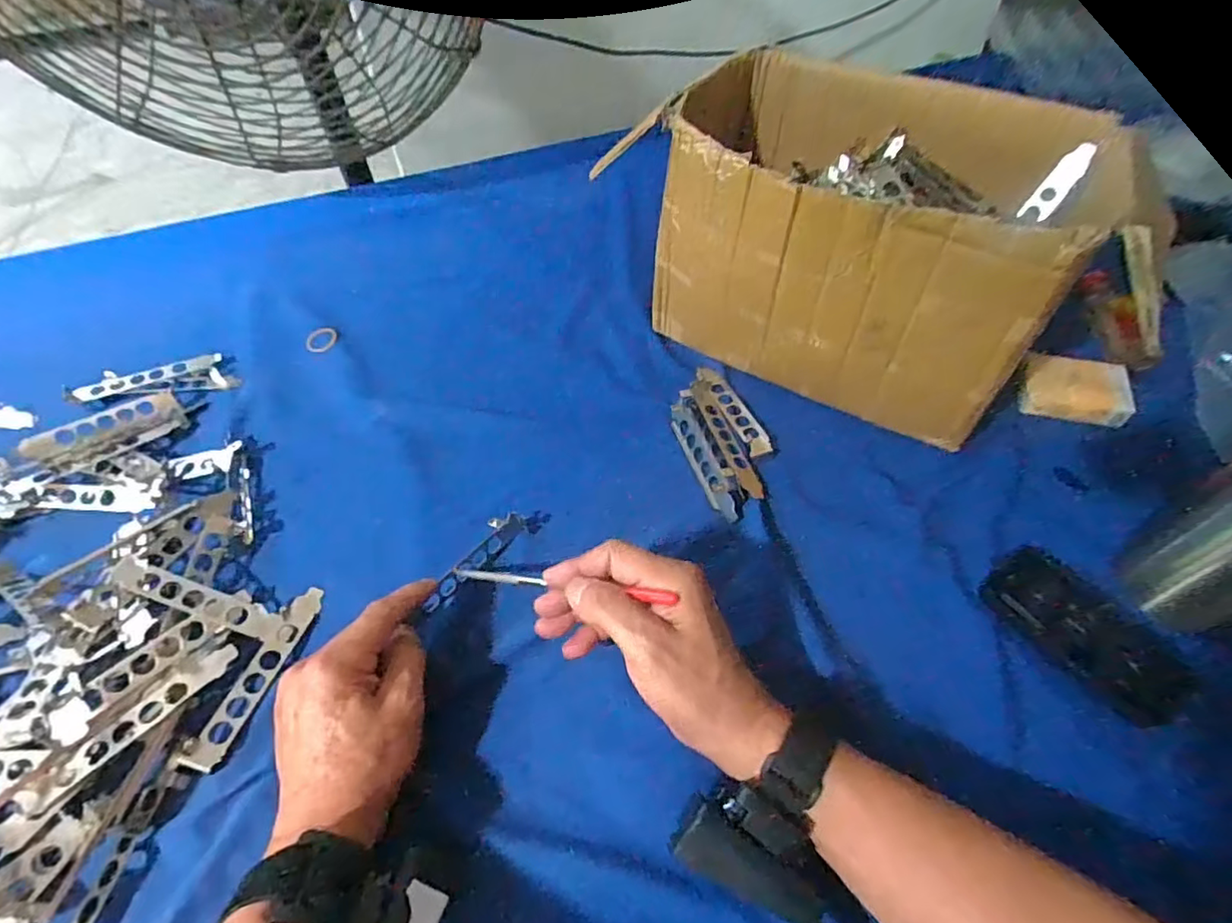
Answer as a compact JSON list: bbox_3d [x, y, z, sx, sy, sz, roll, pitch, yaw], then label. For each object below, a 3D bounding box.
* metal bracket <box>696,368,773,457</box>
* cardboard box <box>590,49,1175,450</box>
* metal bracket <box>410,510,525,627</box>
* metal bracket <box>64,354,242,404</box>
[{"bbox_3d":[0.102,-0.047,0.506,0.024,0.010,0.109,-17,54,-12],"label":"metal bracket"},{"bbox_3d":[0.206,-0.172,0.494,0.327,0.199,0.212,24,56,18],"label":"cardboard box"},{"bbox_3d":[-0.105,0.073,0.421,0.019,0.017,0.102,30,55,22],"label":"metal bracket"},{"bbox_3d":[-0.421,-0.075,0.545,0.131,0.022,0.042,-14,53,-10],"label":"metal bracket"}]

